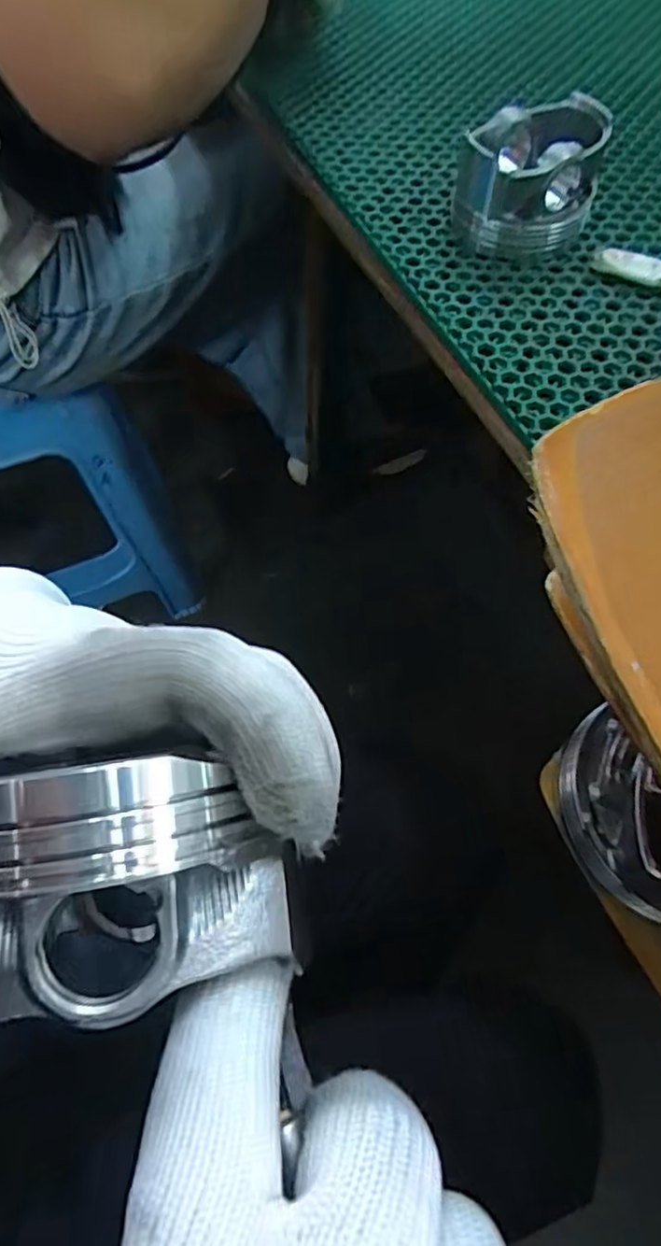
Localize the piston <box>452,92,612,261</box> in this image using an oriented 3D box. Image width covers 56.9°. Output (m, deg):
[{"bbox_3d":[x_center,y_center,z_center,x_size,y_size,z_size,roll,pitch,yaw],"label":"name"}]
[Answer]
[{"bbox_3d":[0.116,-0.262,0.359,0.079,0.052,0.075,15,64,7],"label":"piston"}]

